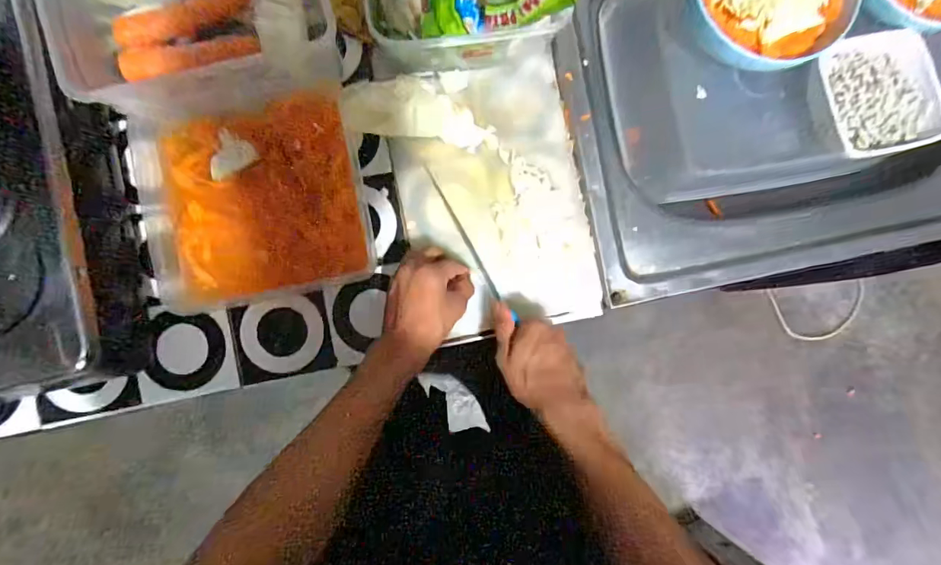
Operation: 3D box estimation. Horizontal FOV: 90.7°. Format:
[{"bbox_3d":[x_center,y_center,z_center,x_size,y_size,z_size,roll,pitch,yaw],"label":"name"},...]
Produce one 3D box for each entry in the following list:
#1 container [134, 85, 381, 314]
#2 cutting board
[{"bbox_3d":[-0.212,-0.082,0.468,0.198,0.057,0.186,-12,89,-5],"label":"container"},{"bbox_3d":[0.025,-0.092,0.509,0.193,0.014,0.286,-11,89,-5],"label":"cutting board"}]

